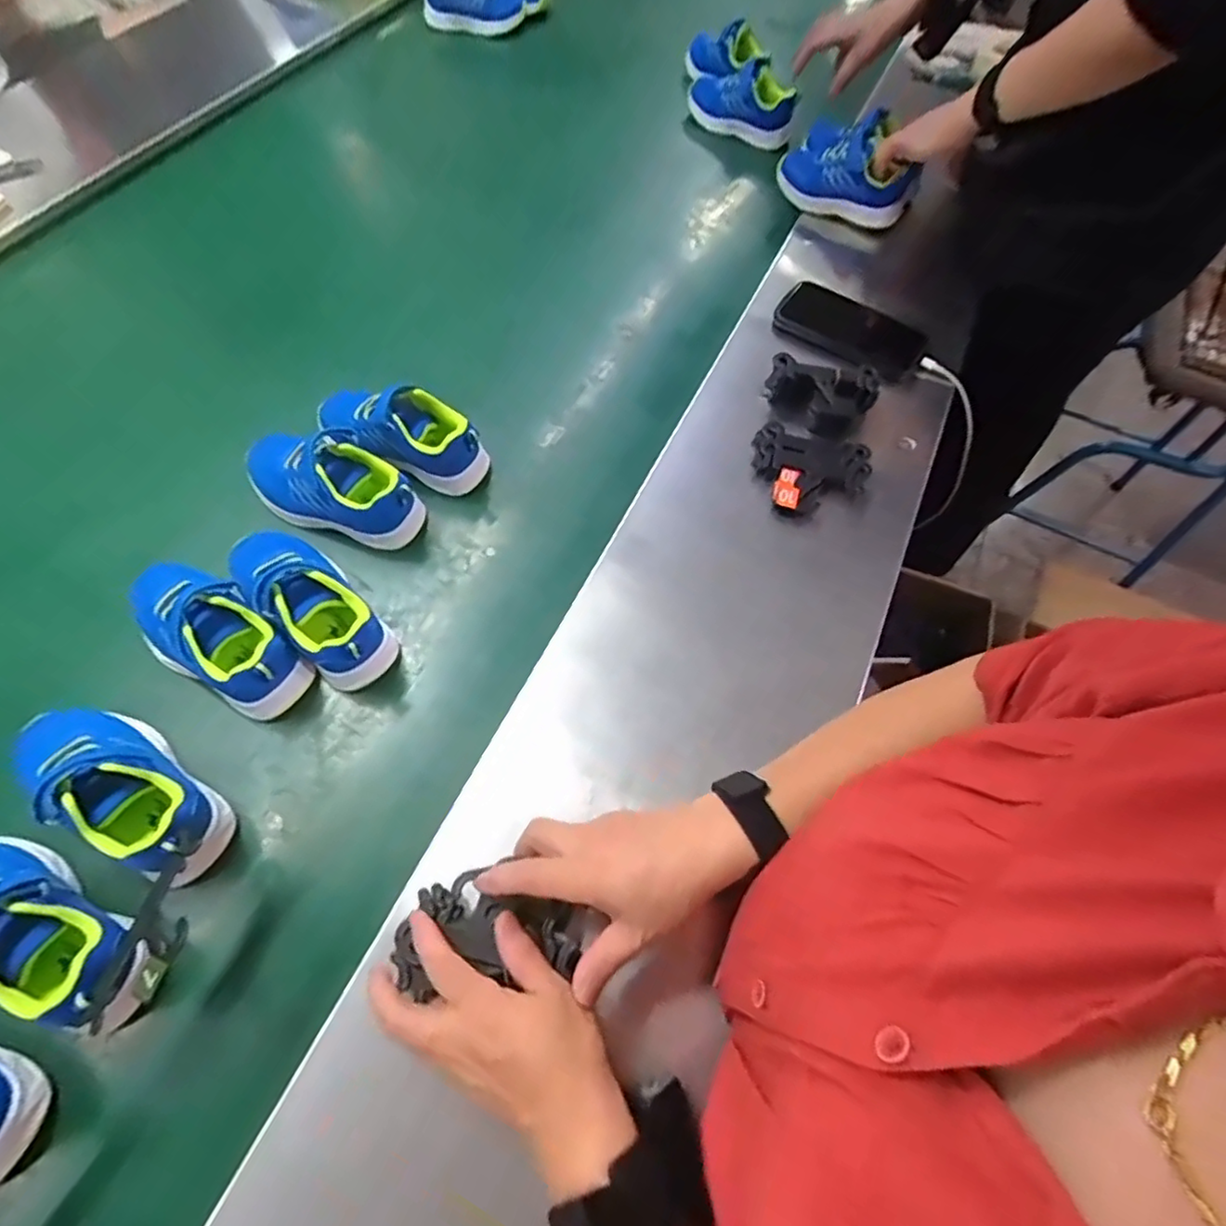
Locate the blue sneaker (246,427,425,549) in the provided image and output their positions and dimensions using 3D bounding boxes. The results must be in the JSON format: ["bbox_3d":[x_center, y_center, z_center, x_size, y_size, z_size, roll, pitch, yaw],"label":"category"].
[{"bbox_3d":[-0.247,-0.116,0.556,0.160,0.063,0.078,16,65,5],"label":"blue sneaker"}]

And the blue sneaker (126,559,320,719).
[{"bbox_3d":[-0.309,0.015,0.488,0.161,0.063,0.073,28,66,10],"label":"blue sneaker"}]

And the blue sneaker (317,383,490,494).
[{"bbox_3d":[-0.199,-0.173,0.590,0.162,0.068,0.077,21,65,7],"label":"blue sneaker"}]

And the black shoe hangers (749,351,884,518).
[{"bbox_3d":[0.190,-0.164,0.597,0.108,0.031,0.176,15,65,4],"label":"black shoe hangers"}]

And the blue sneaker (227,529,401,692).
[{"bbox_3d":[-0.242,-0.013,0.503,0.158,0.069,0.067,42,69,15],"label":"blue sneaker"}]

